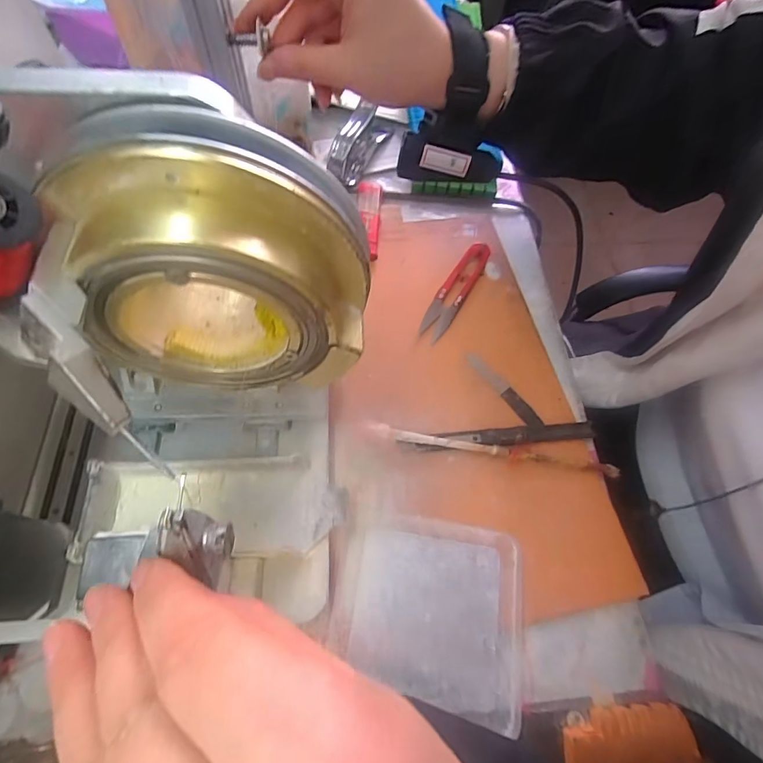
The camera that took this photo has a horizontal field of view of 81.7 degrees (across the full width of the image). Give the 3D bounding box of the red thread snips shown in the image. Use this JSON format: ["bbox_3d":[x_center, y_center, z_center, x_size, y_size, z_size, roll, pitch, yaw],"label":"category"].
[{"bbox_3d":[0.061,-0.077,0.361,0.023,0.014,0.097,30,65,11],"label":"red thread snips"}]

